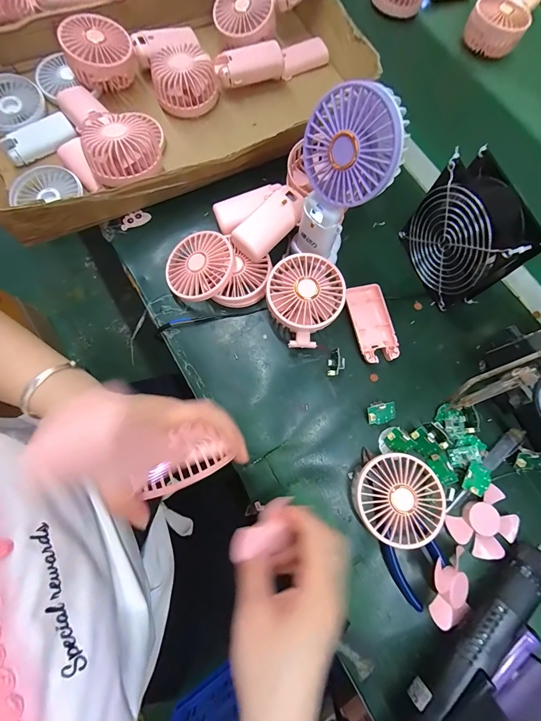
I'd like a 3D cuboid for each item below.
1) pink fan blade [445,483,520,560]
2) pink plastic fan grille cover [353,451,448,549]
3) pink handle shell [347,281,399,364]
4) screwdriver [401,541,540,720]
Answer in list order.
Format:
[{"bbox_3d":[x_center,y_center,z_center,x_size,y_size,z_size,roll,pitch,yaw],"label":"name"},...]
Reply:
[{"bbox_3d":[0.223,0.170,0.322,0.071,0.013,0.050,-30,77,-7],"label":"pink fan blade"},{"bbox_3d":[0.132,0.142,0.324,0.086,0.022,0.085,-28,77,-7],"label":"pink plastic fan grille cover"},{"bbox_3d":[0.123,-0.045,0.383,0.045,0.013,0.096,-11,75,-3],"label":"pink handle shell"},{"bbox_3d":[0.193,0.254,0.285,0.194,0.041,0.031,-43,79,-10],"label":"screwdriver"}]

